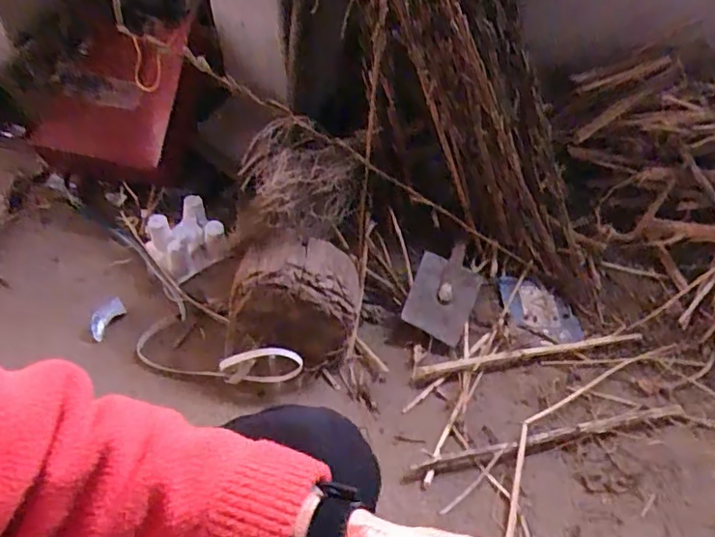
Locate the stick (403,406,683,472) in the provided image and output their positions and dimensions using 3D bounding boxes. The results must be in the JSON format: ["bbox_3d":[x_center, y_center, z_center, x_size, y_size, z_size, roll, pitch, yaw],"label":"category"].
[{"bbox_3d":[0.281,0.239,0.828,0.424,0.018,0.020,-9,53,-10],"label":"stick"}]

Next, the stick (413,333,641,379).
[{"bbox_3d":[0.281,0.133,0.922,0.391,0.013,0.023,-9,53,-10],"label":"stick"}]

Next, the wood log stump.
[{"bbox_3d":[-0.094,0.054,0.869,0.189,0.165,0.132,11,52,6],"label":"wood log stump"}]

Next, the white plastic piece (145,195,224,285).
[{"bbox_3d":[-0.304,-0.050,1.016,0.128,0.026,0.132,-1,78,4],"label":"white plastic piece"}]

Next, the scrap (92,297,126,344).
[{"bbox_3d":[-0.414,0.082,0.949,0.034,0.017,0.076,23,66,15],"label":"scrap"}]

